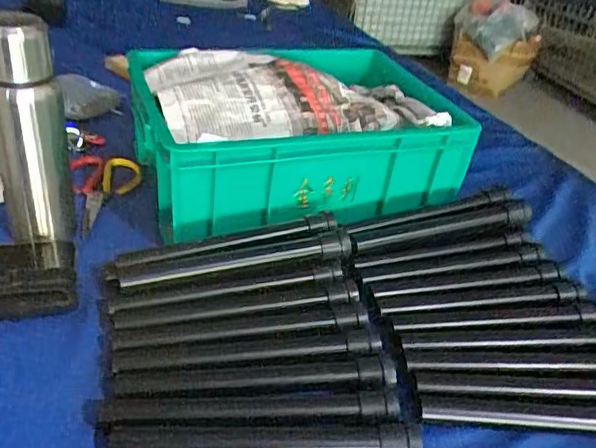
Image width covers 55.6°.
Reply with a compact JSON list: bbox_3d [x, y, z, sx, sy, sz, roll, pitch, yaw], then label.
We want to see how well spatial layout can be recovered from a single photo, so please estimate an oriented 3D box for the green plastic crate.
[{"bbox_3d":[-0.011,-0.131,0.779,0.405,0.164,0.294,-10,38,-24],"label":"green plastic crate"}]

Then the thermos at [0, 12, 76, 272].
[{"bbox_3d":[-0.274,-0.083,0.580,0.071,0.248,0.060,-11,38,-24],"label":"thermos"}]

